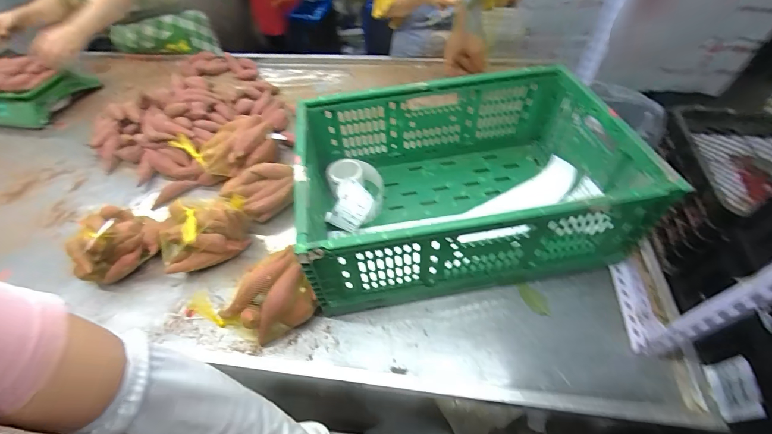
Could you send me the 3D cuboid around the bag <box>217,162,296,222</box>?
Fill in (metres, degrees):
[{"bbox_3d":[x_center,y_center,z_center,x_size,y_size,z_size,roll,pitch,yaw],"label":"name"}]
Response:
[{"bbox_3d":[-0.286,-0.057,0.777,0.172,0.087,0.129,-16,51,-10],"label":"bag"}]

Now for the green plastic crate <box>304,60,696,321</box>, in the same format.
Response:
[{"bbox_3d":[0.140,-0.074,0.672,0.584,0.223,0.380,-9,51,-4],"label":"green plastic crate"}]

